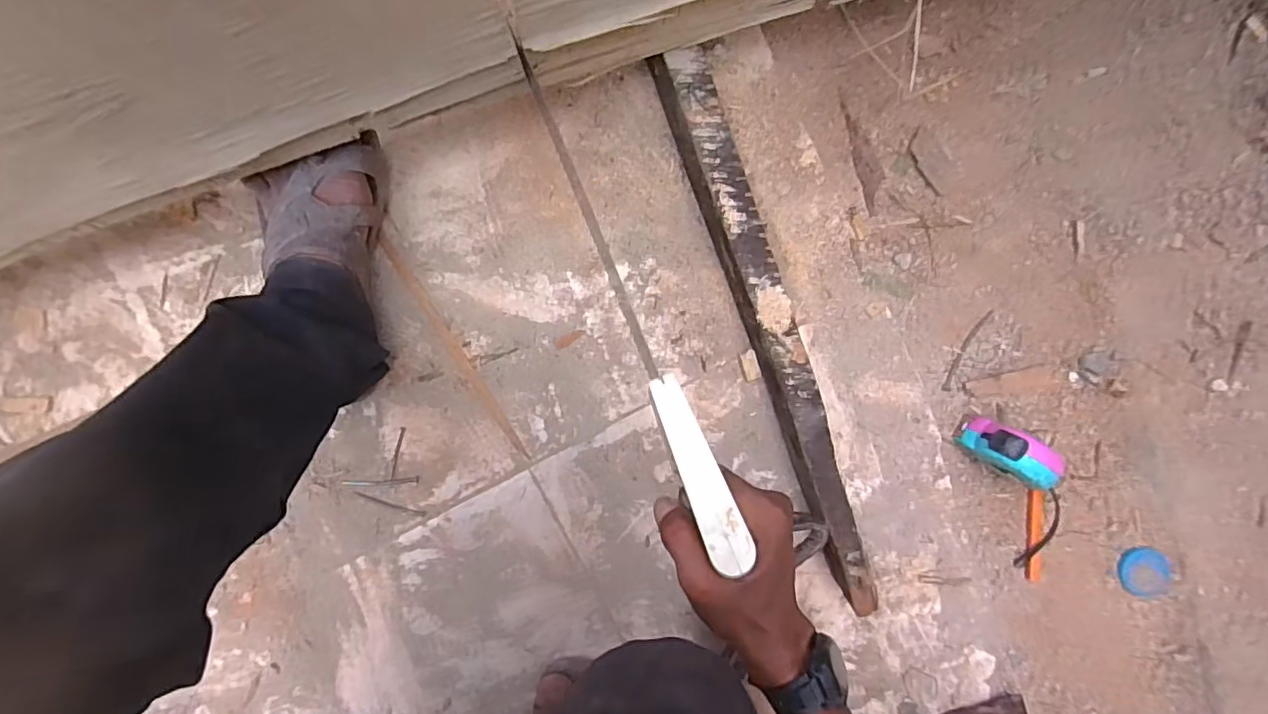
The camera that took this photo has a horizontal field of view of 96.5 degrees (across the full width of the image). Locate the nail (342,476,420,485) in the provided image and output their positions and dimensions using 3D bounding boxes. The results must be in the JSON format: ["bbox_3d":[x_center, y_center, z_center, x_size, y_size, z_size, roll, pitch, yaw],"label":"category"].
[{"bbox_3d":[-0.246,0.122,0.552,0.071,0.004,0.008,-1,94,-5],"label":"nail"}]

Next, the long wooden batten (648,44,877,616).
[{"bbox_3d":[0.127,-0.024,0.533,0.049,0.067,0.544,-21,96,-3],"label":"long wooden batten"}]

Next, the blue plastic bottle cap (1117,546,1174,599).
[{"bbox_3d":[0.566,0.239,0.626,0.051,0.010,0.063,-44,97,-1],"label":"blue plastic bottle cap"}]

